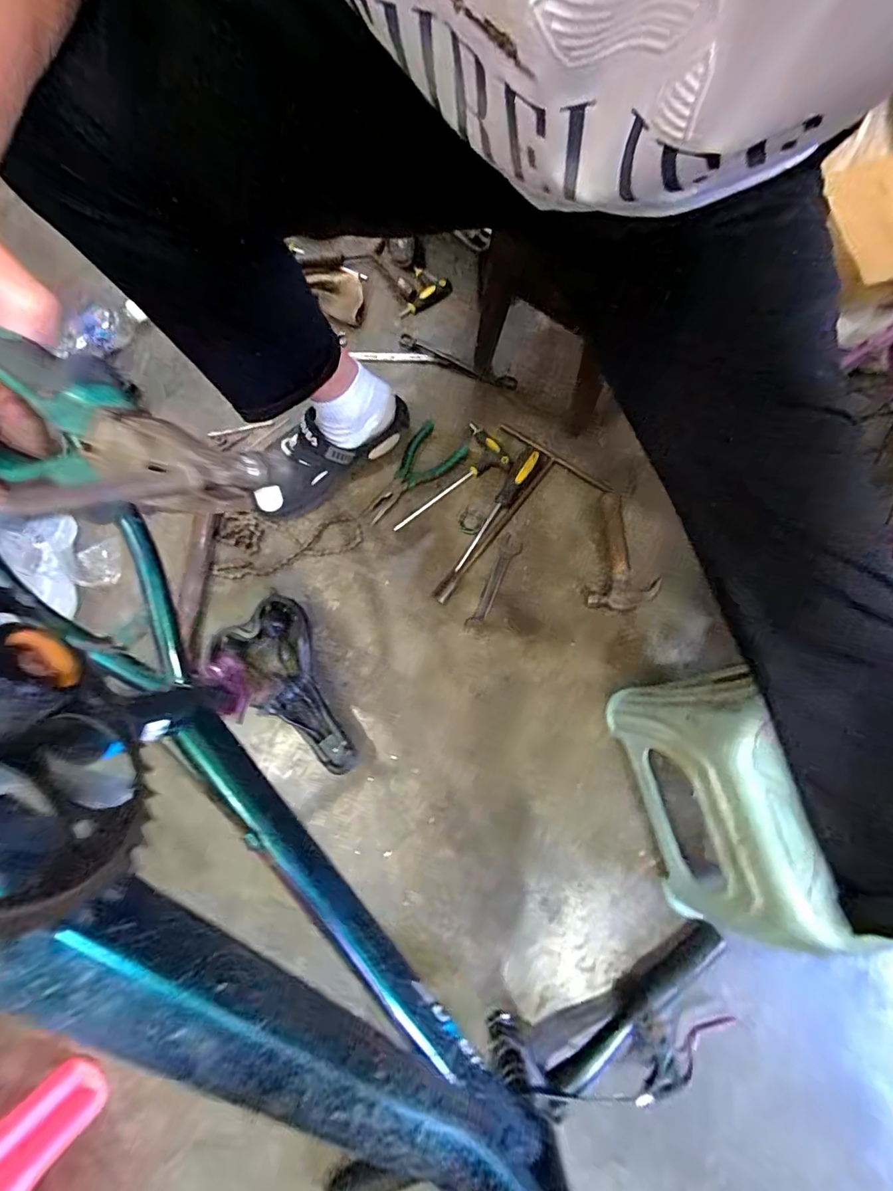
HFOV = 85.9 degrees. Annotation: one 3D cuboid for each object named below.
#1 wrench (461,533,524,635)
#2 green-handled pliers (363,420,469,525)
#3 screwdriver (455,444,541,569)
[{"bbox_3d":[0.067,-0.017,0.702,0.030,0.006,0.155,25,77,8],"label":"wrench"},{"bbox_3d":[-0.057,-0.186,0.745,0.081,0.017,0.180,41,80,12],"label":"green-handled pliers"},{"bbox_3d":[0.076,-0.129,0.714,0.027,0.032,0.211,30,78,9],"label":"screwdriver"}]

